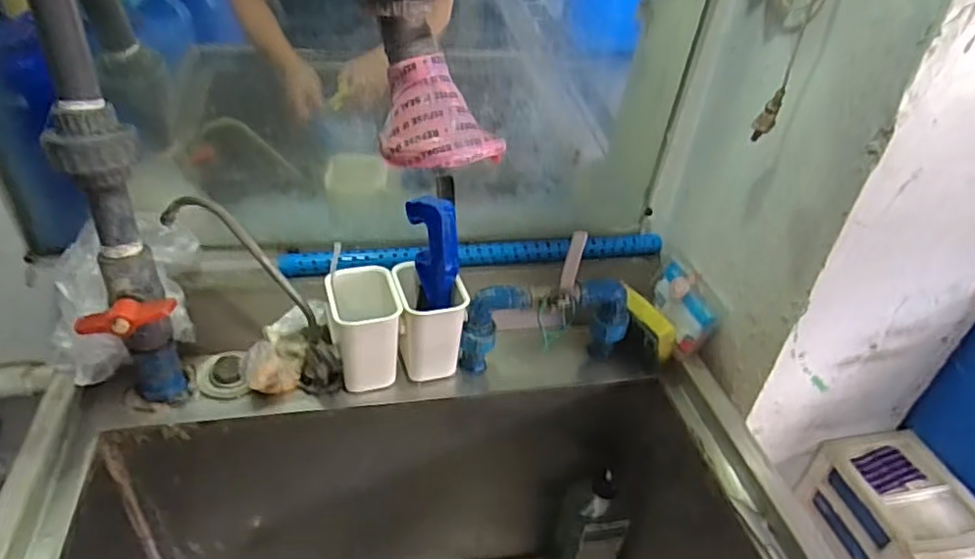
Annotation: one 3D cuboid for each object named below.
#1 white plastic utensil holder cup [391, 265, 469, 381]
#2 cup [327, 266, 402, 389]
[{"bbox_3d":[-0.065,0.048,0.715,0.075,0.111,0.077,-5,39,-14],"label":"white plastic utensil holder cup"},{"bbox_3d":[-0.135,0.053,0.693,0.069,0.107,0.078,-6,39,-16],"label":"cup"}]

